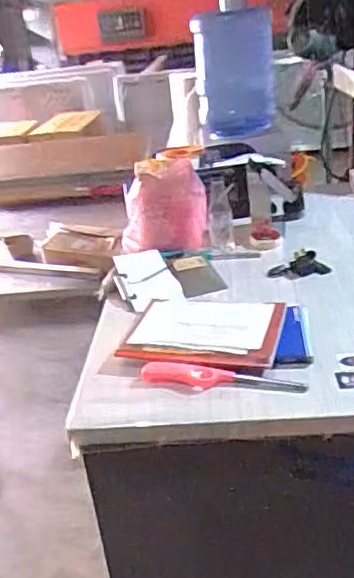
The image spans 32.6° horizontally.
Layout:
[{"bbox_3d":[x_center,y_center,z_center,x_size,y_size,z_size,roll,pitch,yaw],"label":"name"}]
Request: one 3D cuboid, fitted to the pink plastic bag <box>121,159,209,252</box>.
[{"bbox_3d":[-0.037,-0.191,1.486,0.216,0.220,0.111,-7,26,1],"label":"pink plastic bag"}]

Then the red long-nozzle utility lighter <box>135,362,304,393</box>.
[{"bbox_3d":[0.071,0.150,1.008,0.278,0.028,0.044,1,27,16],"label":"red long-nozzle utility lighter"}]

